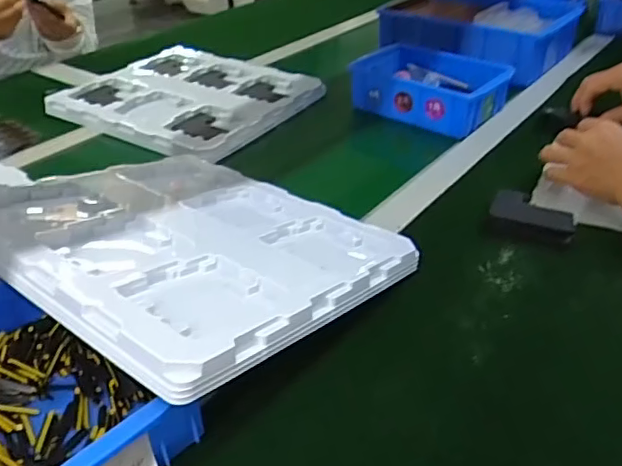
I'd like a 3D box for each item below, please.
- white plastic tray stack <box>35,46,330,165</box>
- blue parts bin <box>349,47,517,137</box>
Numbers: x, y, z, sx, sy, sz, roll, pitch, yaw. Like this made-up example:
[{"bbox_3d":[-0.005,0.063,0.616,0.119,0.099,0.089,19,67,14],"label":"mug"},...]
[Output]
[{"bbox_3d":[-0.193,-0.218,0.898,0.342,0.025,0.310,20,39,25],"label":"white plastic tray stack"},{"bbox_3d":[0.181,-0.231,0.878,0.219,0.053,0.178,24,42,31],"label":"blue parts bin"}]

